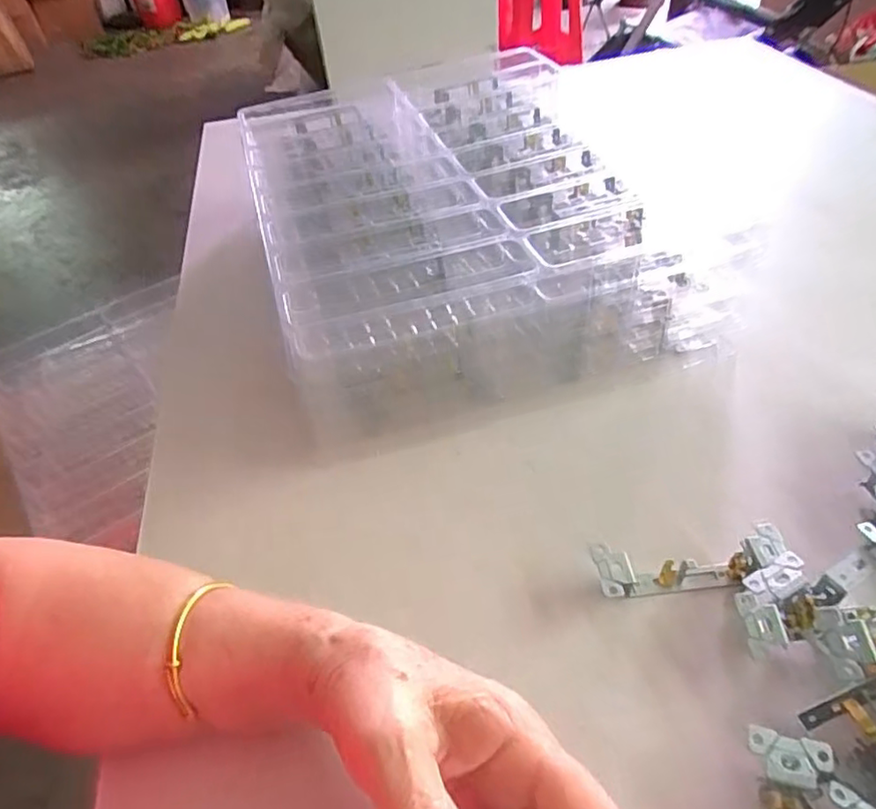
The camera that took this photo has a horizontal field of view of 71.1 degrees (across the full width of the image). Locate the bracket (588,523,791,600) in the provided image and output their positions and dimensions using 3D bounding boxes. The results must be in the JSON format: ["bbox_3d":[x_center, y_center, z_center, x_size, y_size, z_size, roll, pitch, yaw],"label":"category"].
[{"bbox_3d":[0.142,0.093,0.347,0.103,0.024,0.030,-7,45,1],"label":"bracket"}]

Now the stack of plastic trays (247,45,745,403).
[{"bbox_3d":[0.017,-0.183,0.580,0.335,0.116,0.419,-15,45,-8],"label":"stack of plastic trays"}]

